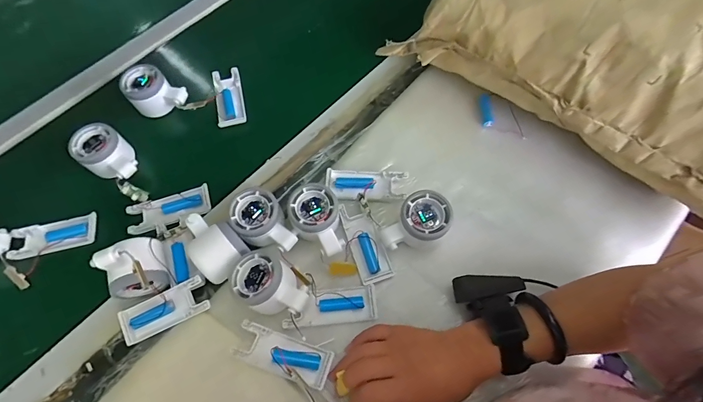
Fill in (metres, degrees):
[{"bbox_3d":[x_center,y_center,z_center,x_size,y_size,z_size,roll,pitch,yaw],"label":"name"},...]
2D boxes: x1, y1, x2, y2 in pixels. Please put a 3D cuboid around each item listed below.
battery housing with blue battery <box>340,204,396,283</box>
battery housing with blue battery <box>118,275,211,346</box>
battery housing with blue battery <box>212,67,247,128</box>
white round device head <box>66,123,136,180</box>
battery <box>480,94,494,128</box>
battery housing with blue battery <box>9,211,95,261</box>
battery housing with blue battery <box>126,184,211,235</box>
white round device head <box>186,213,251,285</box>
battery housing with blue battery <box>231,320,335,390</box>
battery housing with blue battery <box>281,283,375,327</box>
[{"bbox_3d":[0.018,0.049,0.442,0.039,0.015,0.098,-17,67,-7],"label":"battery housing with blue battery"},{"bbox_3d":[-0.210,0.121,0.407,0.102,0.020,0.040,-25,68,2],"label":"battery housing with blue battery"},{"bbox_3d":[-0.184,-0.157,0.550,0.040,0.012,0.100,-13,66,-5],"label":"battery housing with blue battery"},{"bbox_3d":[-0.324,-0.059,0.488,0.086,0.047,0.056,38,72,16],"label":"white round device head"},{"bbox_3d":[0.188,-0.126,0.509,0.014,0.019,0.045,-17,106,-8],"label":"battery"},{"bbox_3d":[-0.377,0.044,0.466,0.098,0.012,0.045,-15,66,-6],"label":"battery housing with blue battery"},{"bbox_3d":[-0.235,0.010,0.469,0.103,0.012,0.041,-17,66,-6],"label":"battery housing with blue battery"},{"bbox_3d":[-0.160,0.050,0.423,0.058,0.047,0.084,-40,71,-15],"label":"white round device head"},{"bbox_3d":[-0.073,0.164,0.388,0.101,0.023,0.038,18,67,9],"label":"battery housing with blue battery"},{"bbox_3d":[-0.023,0.118,0.409,0.102,0.017,0.037,-7,66,-2],"label":"battery housing with blue battery"}]

